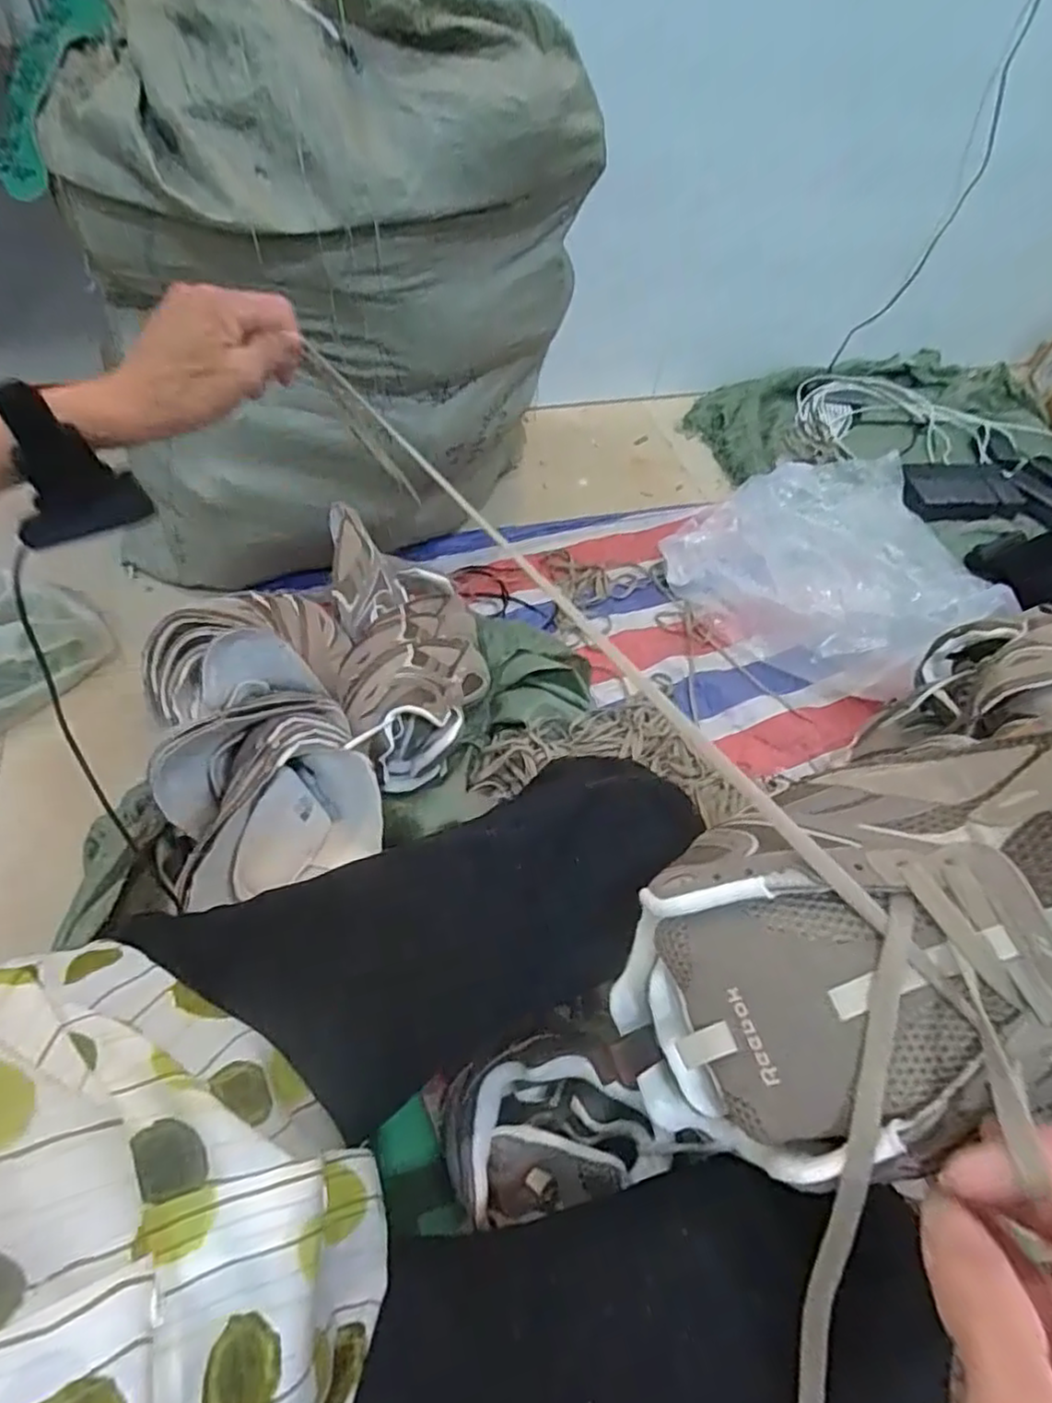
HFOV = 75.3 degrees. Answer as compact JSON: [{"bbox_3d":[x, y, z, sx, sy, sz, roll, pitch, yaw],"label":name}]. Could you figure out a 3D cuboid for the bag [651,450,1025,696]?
[{"bbox_3d":[0.542,-0.244,1.123,0.452,0.188,0.435,-29,61,-24],"label":"bag"}]

